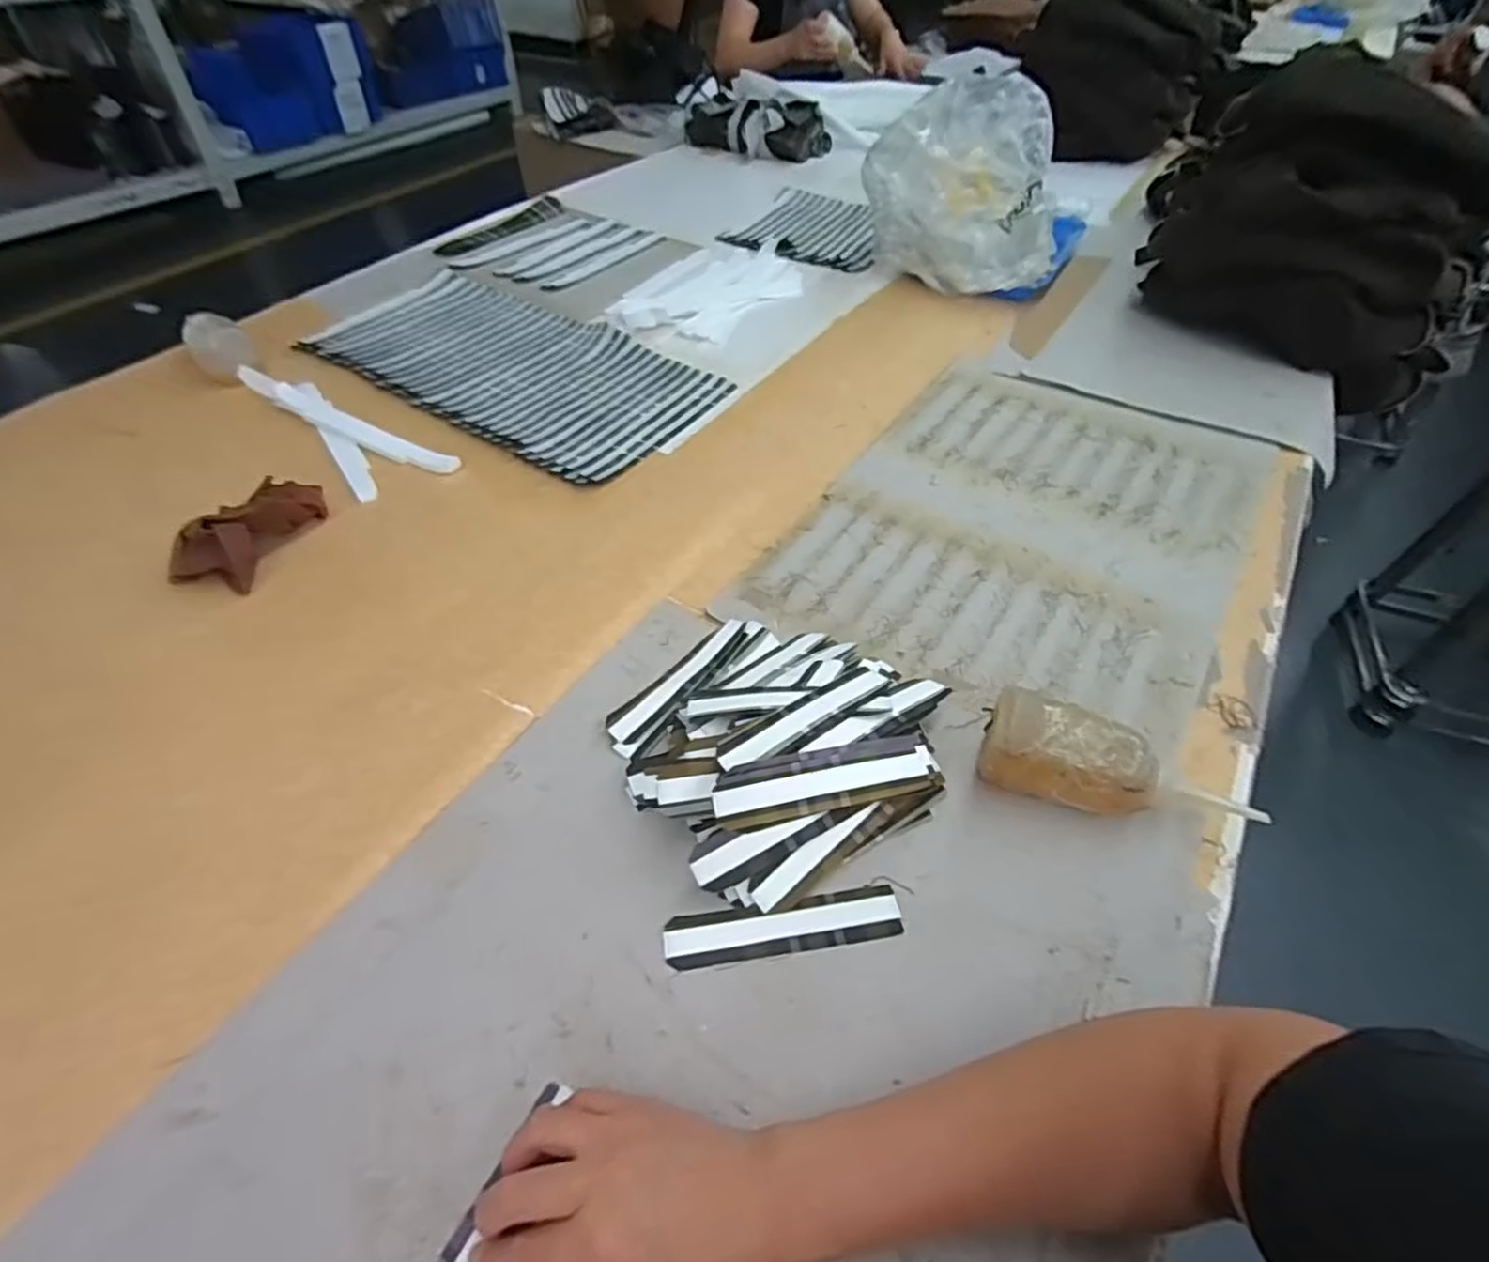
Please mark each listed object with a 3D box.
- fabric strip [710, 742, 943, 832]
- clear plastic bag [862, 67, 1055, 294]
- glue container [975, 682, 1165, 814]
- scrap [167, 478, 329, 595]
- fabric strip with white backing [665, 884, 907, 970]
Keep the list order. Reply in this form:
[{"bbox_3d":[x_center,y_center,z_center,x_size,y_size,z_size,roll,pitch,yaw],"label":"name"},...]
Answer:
[{"bbox_3d":[0.056,0.097,0.457,0.151,0.009,0.034,-7,74,-17],"label":"fabric strip"},{"bbox_3d":[0.313,-0.603,0.990,0.254,0.225,0.154,29,53,23],"label":"clear plastic bag"},{"bbox_3d":[0.212,0.085,0.477,0.104,0.068,0.060,14,50,13],"label":"glue container"},{"bbox_3d":[-0.443,-0.094,0.650,0.065,0.065,0.141,28,54,23],"label":"scrap"},{"bbox_3d":[0.024,0.182,0.441,0.143,0.004,0.031,-7,48,-5],"label":"fabric strip with white backing"}]

